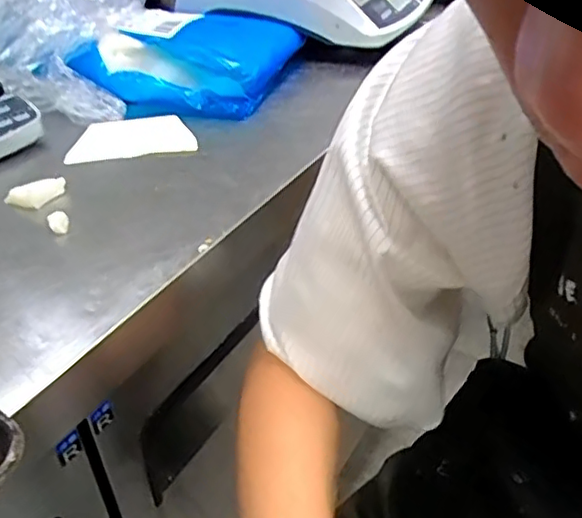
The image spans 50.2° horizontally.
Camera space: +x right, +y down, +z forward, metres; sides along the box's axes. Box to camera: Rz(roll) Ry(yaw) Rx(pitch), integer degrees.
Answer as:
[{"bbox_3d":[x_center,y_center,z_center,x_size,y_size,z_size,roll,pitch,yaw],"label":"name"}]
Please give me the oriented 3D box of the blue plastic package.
[{"bbox_3d":[-0.101,-0.236,0.729,0.206,0.067,0.204,4,37,9],"label":"blue plastic package"}]

